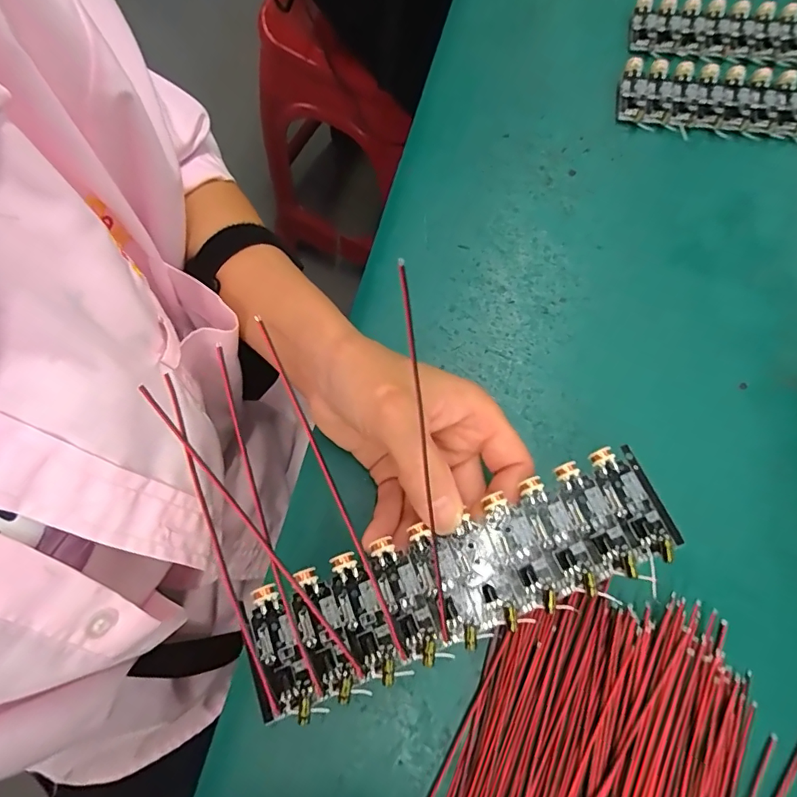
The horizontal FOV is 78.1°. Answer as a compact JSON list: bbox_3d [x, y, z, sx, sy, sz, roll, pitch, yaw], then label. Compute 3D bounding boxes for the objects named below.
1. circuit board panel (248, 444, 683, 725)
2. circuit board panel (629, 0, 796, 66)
[{"bbox_3d":[0.024,0.065,0.183,0.159,0.007,0.047,-21,74,-5],"label":"circuit board panel"},{"bbox_3d":[0.235,-0.242,0.322,0.153,0.006,0.052,10,73,4],"label":"circuit board panel"}]

